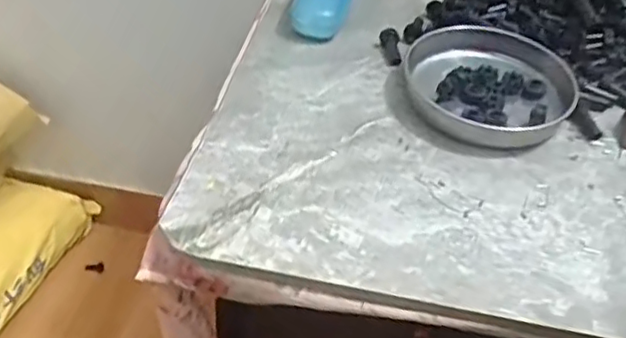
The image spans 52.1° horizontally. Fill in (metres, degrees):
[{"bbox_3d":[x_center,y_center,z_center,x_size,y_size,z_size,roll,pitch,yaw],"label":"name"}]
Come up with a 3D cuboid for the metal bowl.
[{"bbox_3d":[0.146,-0.076,0.538,0.136,0.032,0.153,27,47,21],"label":"metal bowl"}]

